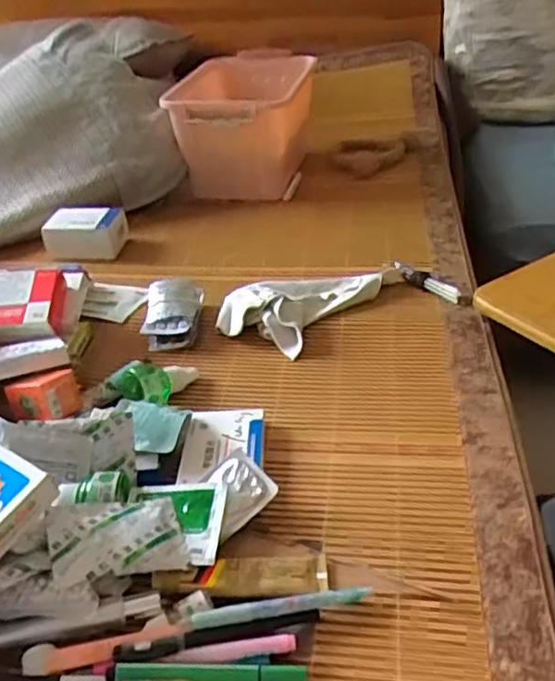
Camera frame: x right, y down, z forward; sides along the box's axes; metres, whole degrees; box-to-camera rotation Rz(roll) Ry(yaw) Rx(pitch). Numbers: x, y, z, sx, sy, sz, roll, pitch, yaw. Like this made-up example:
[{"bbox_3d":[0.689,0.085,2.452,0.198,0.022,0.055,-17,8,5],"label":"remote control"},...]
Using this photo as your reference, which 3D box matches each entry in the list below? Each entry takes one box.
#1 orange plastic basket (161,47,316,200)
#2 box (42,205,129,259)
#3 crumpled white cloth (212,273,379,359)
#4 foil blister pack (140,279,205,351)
[{"bbox_3d":[-0.057,-0.396,1.231,0.215,0.201,0.384,0,34,7],"label":"orange plastic basket"},{"bbox_3d":[-0.286,-0.169,1.010,0.113,0.057,0.080,0,34,8],"label":"box"},{"bbox_3d":[0.029,-0.056,0.809,0.116,0.034,0.196,23,43,35],"label":"crumpled white cloth"},{"bbox_3d":[-0.125,-0.037,0.793,0.066,0.034,0.114,-6,34,-1],"label":"foil blister pack"}]

